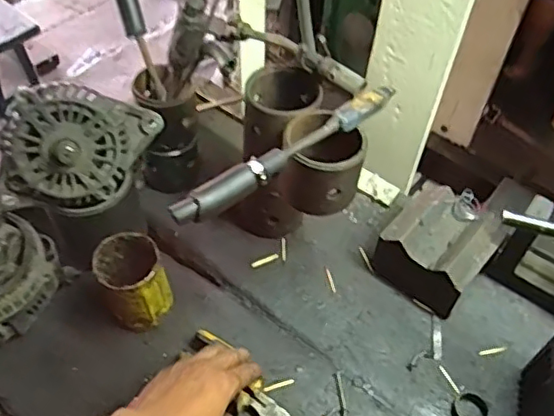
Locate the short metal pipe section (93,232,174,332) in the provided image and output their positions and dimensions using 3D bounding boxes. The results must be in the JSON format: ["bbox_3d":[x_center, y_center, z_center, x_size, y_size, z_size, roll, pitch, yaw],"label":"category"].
[{"bbox_3d":[-0.171,0.090,0.699,0.075,0.103,0.083,-22,55,-20],"label":"short metal pipe section"}]

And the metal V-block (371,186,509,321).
[{"bbox_3d":[0.203,0.058,0.749,0.121,0.097,0.125,37,57,24],"label":"metal V-block"}]

